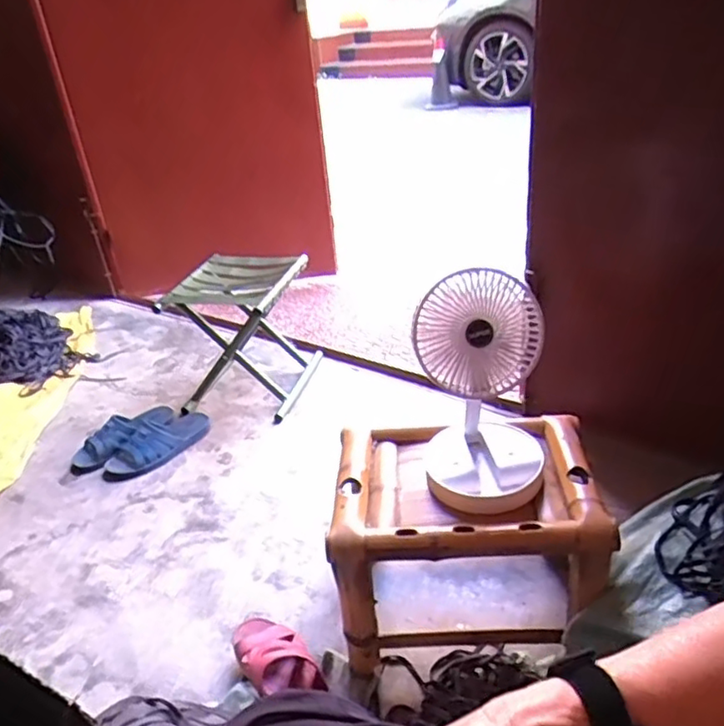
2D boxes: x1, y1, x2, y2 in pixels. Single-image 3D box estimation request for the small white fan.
[{"bbox_3d":[0.156,0.032,0.827,0.158,0.281,0.161,1,31,12],"label":"small white fan"}]

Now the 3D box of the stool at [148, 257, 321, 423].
[{"bbox_3d":[-0.311,-0.074,1.570,0.340,0.315,0.293,3,31,14],"label":"stool"}]

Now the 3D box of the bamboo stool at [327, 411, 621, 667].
[{"bbox_3d":[0.149,0.258,0.926,0.348,0.239,0.240,-2,30,6],"label":"bamboo stool"}]

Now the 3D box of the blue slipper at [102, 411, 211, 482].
[{"bbox_3d":[-0.452,0.174,1.428,0.097,0.062,0.254,16,36,32],"label":"blue slipper"}]

